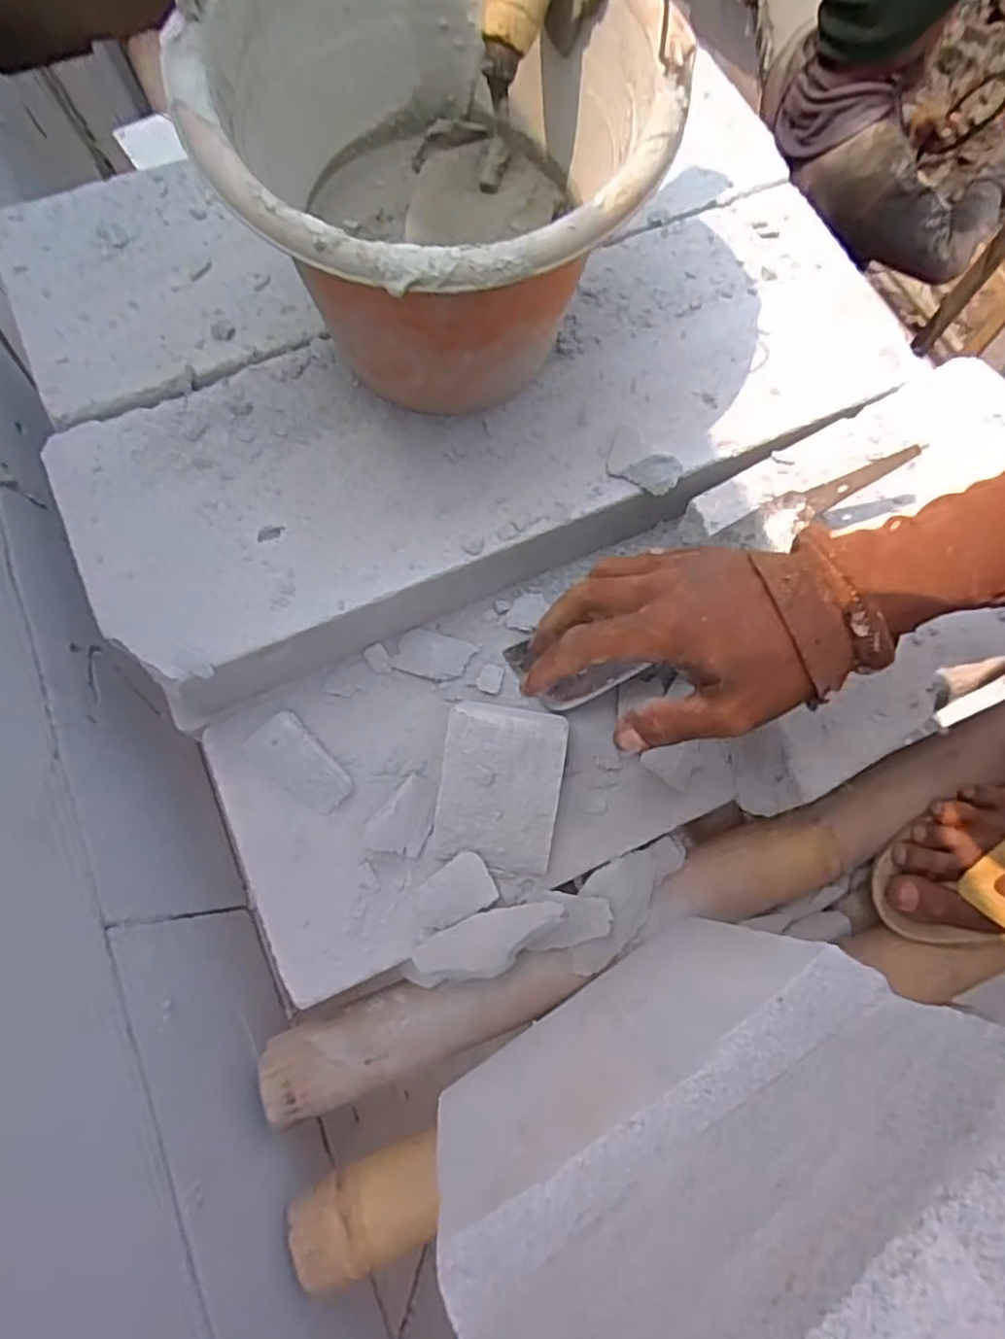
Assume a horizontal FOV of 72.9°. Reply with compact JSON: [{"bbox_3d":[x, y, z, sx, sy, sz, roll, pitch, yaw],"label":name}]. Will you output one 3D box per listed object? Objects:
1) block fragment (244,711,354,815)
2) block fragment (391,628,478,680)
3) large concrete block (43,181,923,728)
[{"bbox_3d":[-0.134,0.062,0.451,0.074,0.010,0.039,37,80,11],"label":"block fragment"},{"bbox_3d":[-0.049,-0.010,0.479,0.051,0.004,0.034,18,77,8],"label":"block fragment"},{"bbox_3d":[-0.001,-0.170,0.500,0.571,0.077,0.207,-26,76,-4],"label":"large concrete block"}]

